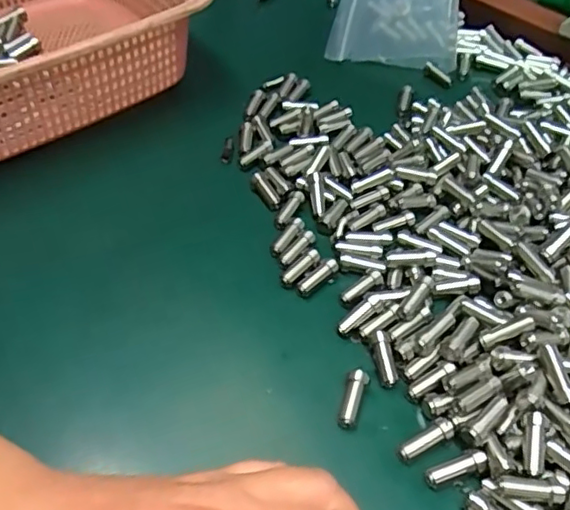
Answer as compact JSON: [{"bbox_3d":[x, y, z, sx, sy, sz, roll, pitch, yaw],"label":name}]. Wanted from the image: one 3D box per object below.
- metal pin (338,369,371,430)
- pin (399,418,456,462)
[{"bbox_3d":[0.032,0.068,0.283,0.009,0.011,0.027,18,50,12],"label":"metal pin"},{"bbox_3d":[0.064,0.084,0.271,0.028,0.009,0.009,-21,53,-20],"label":"pin"}]

